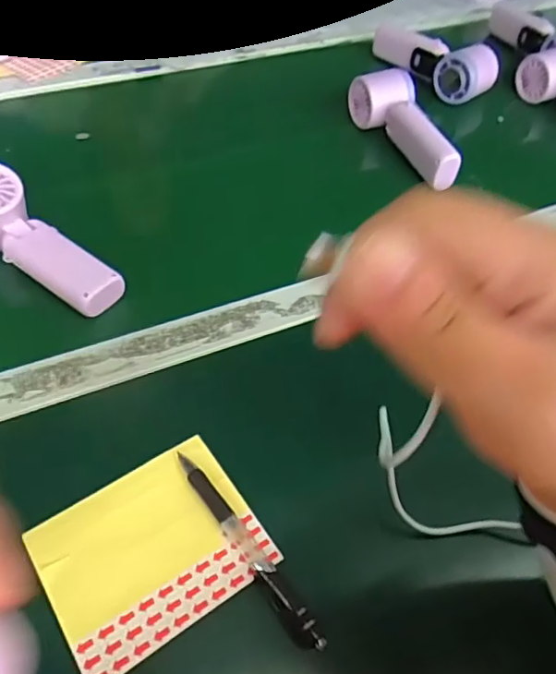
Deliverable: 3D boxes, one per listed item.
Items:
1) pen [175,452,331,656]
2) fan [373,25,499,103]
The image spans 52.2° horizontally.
[{"bbox_3d":[-0.020,0.122,0.336,0.013,0.008,0.138,-28,57,-23],"label":"pen"},{"bbox_3d":[0.195,-0.359,0.718,0.053,0.048,0.165,-30,57,-26],"label":"fan"}]

